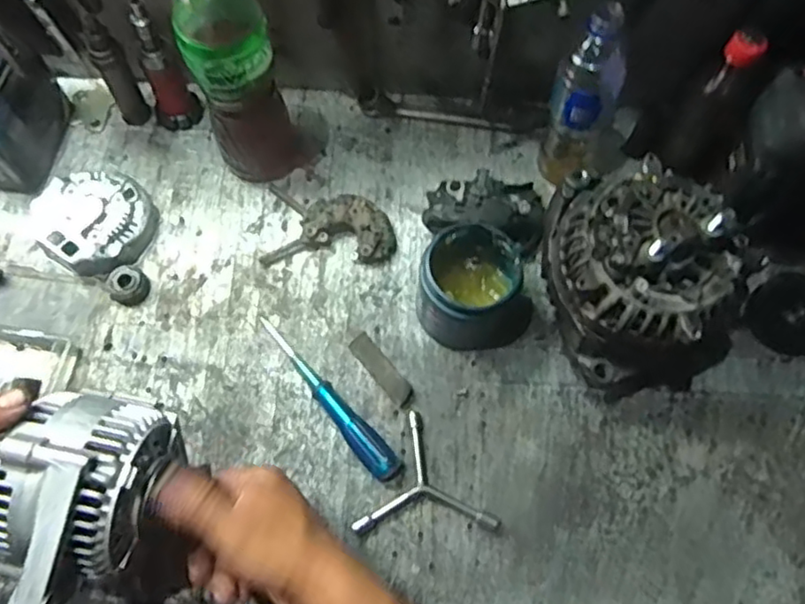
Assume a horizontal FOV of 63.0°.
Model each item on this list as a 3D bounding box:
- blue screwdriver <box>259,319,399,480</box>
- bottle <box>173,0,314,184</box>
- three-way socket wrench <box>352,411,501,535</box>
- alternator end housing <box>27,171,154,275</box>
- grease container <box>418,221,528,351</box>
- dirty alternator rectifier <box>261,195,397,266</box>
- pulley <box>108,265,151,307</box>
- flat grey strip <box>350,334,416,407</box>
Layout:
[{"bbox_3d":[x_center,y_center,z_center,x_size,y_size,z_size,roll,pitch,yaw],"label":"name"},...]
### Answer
[{"bbox_3d":[-0.070,0.085,0.620,0.029,0.034,0.195,-35,73,-16],"label":"blue screwdriver"},{"bbox_3d":[-0.148,-0.213,0.612,0.092,0.272,0.080,-16,69,-10],"label":"bottle"},{"bbox_3d":[0.034,0.176,0.592,0.113,0.015,0.119,26,68,8],"label":"three-way socket wrench"},{"bbox_3d":[-0.314,-0.083,0.678,0.107,0.036,0.113,1,67,-3],"label":"alternator end housing"},{"bbox_3d":[0.064,-0.017,0.628,0.083,0.098,0.108,24,68,7],"label":"grease container"},{"bbox_3d":[-0.075,-0.078,0.689,0.134,0.029,0.071,0,67,-3],"label":"dirty alternator rectifier"},{"bbox_3d":[-0.276,-0.016,0.662,0.037,0.017,0.036,30,69,9],"label":"pulley"},{"bbox_3d":[-0.019,0.066,0.640,0.023,0.004,0.082,-38,74,-17],"label":"flat grey strip"}]

